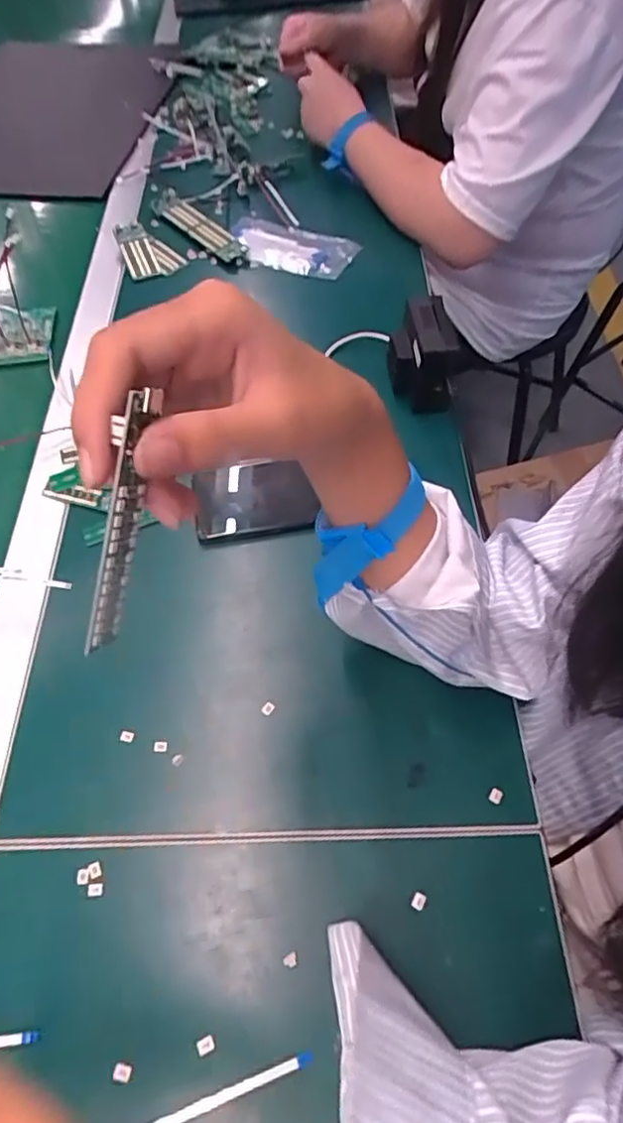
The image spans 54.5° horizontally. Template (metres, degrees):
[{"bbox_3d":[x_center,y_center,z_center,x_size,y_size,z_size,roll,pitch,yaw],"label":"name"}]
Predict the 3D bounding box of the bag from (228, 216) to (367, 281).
[{"bbox_3d":[-0.024,-0.358,0.698,0.149,0.022,0.074,16,60,12],"label":"bag"}]

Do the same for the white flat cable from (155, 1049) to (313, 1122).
[{"bbox_3d":[-0.053,0.282,0.315,0.112,0.005,0.006,-18,59,-8],"label":"white flat cable"}]

